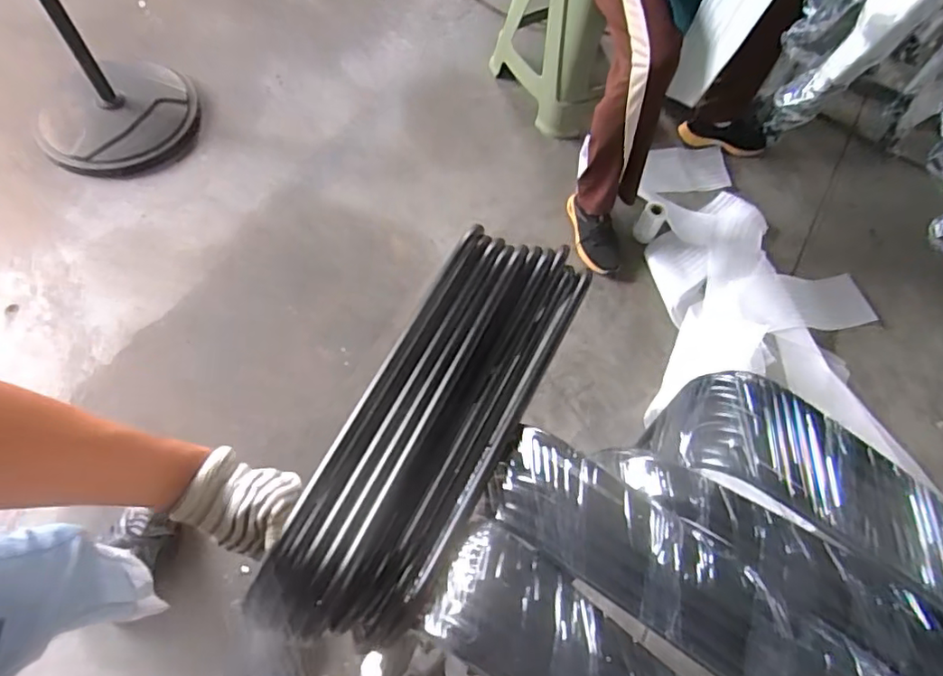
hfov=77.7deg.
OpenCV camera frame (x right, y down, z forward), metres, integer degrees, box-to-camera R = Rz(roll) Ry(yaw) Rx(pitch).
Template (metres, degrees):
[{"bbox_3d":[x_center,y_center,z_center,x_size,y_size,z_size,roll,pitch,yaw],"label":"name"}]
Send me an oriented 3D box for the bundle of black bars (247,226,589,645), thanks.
[{"bbox_3d":[-0.020,0.053,0.414,0.100,0.036,0.319,28,66,10],"label":"bundle of black bars"}]

